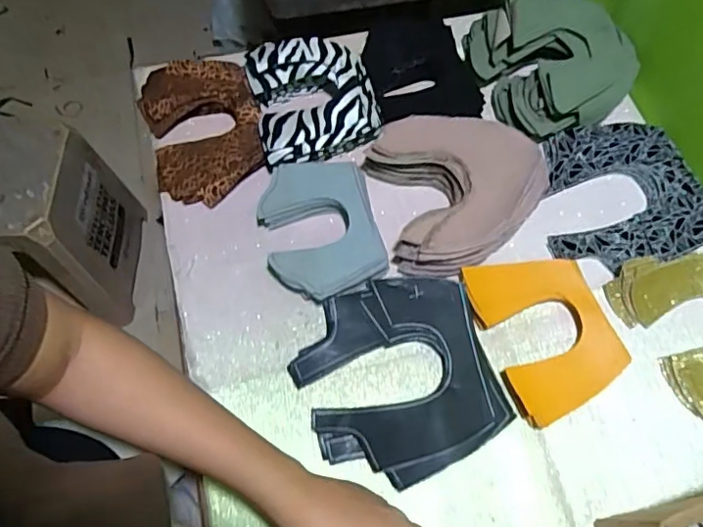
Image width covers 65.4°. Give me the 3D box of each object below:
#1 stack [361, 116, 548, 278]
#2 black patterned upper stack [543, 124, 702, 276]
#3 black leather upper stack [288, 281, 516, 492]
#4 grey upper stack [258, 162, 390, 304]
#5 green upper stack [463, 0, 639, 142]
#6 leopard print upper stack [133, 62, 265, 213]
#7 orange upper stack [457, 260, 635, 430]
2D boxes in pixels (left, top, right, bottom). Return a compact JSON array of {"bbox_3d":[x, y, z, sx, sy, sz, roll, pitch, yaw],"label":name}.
[{"bbox_3d":[0.121,-0.084,0.613,0.180,0.051,0.179,-12,65,-7],"label":"stack"},{"bbox_3d":[0.308,-0.081,0.635,0.184,0.024,0.179,-14,65,-7],"label":"black patterned upper stack"},{"bbox_3d":[0.044,0.110,0.543,0.183,0.026,0.189,-20,66,-10],"label":"black leather upper stack"},{"bbox_3d":[-0.034,-0.037,0.597,0.118,0.033,0.159,-12,65,-7],"label":"grey upper stack"},{"bbox_3d":[0.254,-0.254,0.674,0.181,0.073,0.178,-16,66,-8],"label":"green upper stack"},{"bbox_3d":[-0.176,-0.161,0.656,0.130,0.046,0.179,-17,66,-9],"label":"leopard print upper stack"},{"bbox_3d":[0.196,0.067,0.558,0.117,0.026,0.163,-18,66,-9],"label":"orange upper stack"}]

